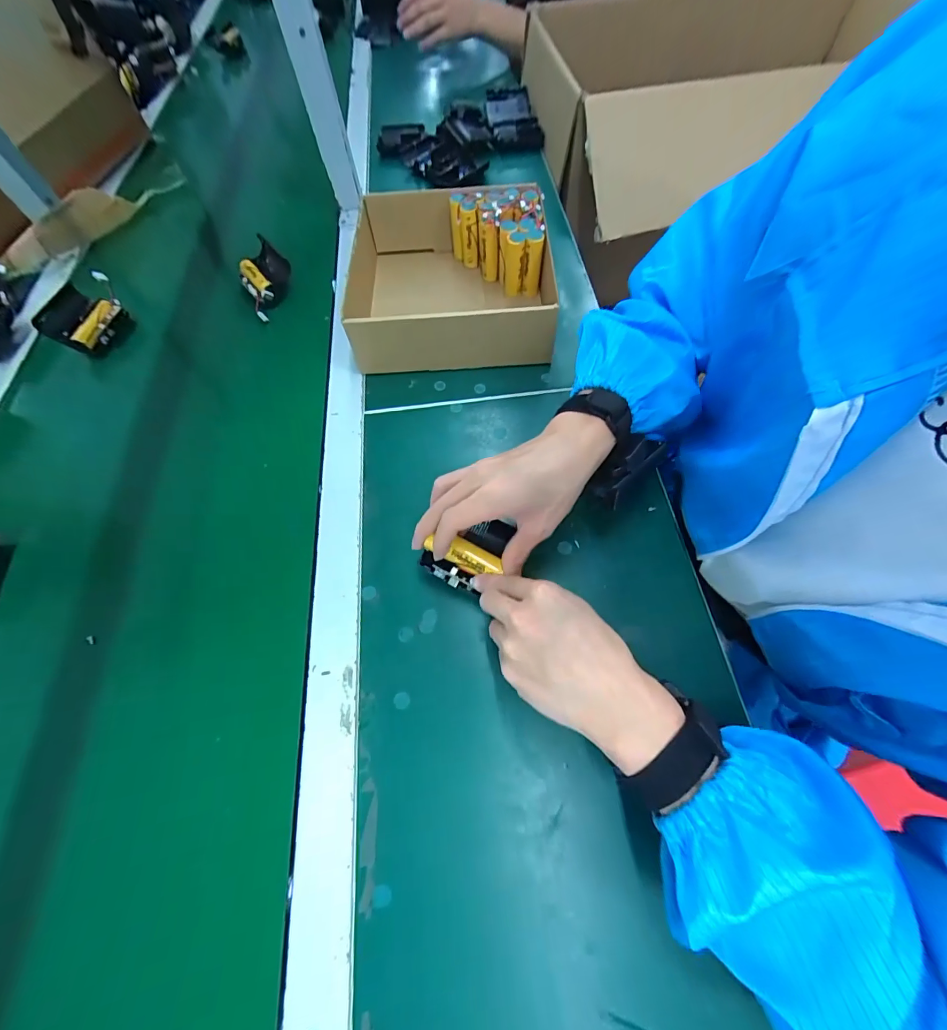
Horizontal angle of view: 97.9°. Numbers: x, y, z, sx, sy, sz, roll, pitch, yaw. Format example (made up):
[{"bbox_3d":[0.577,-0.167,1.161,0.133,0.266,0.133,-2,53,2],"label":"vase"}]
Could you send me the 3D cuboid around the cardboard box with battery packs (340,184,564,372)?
[{"bbox_3d":[-0.021,-0.294,0.506,0.239,0.082,0.242,-3,66,0],"label":"cardboard box with battery packs"}]

